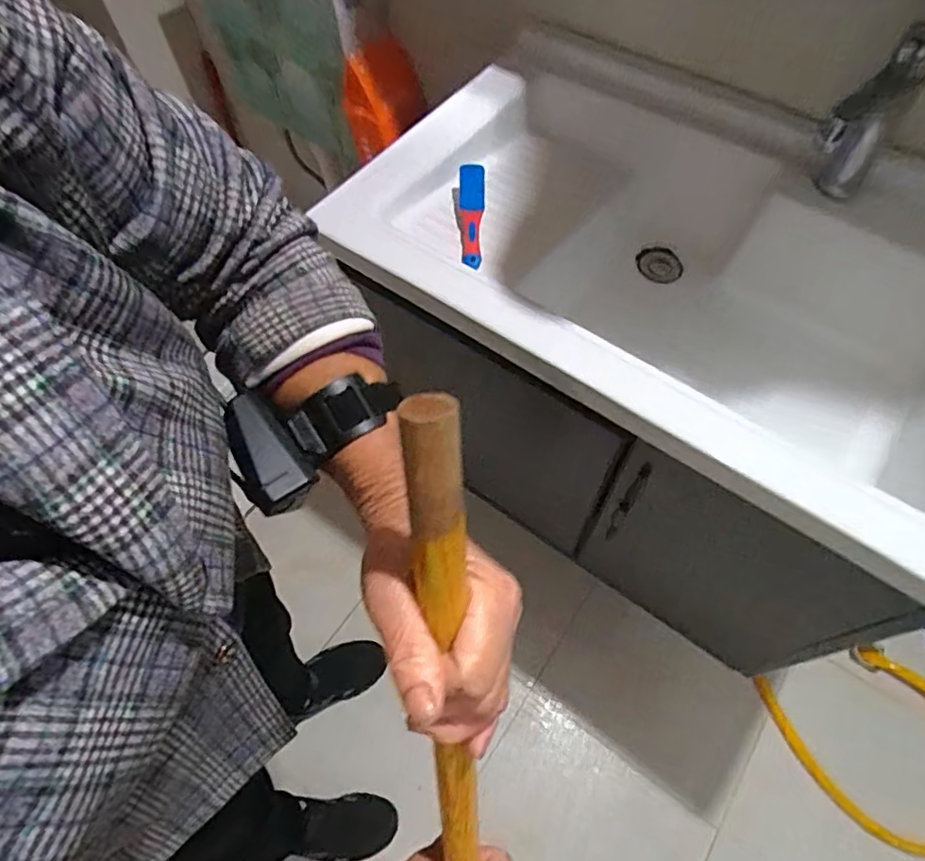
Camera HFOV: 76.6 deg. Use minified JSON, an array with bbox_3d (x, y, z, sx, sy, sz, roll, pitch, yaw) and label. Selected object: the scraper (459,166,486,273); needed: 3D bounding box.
[{"bbox_3d":[0.011,-0.266,0.728,0.032,0.036,0.157,1,58,1],"label":"scraper"}]

